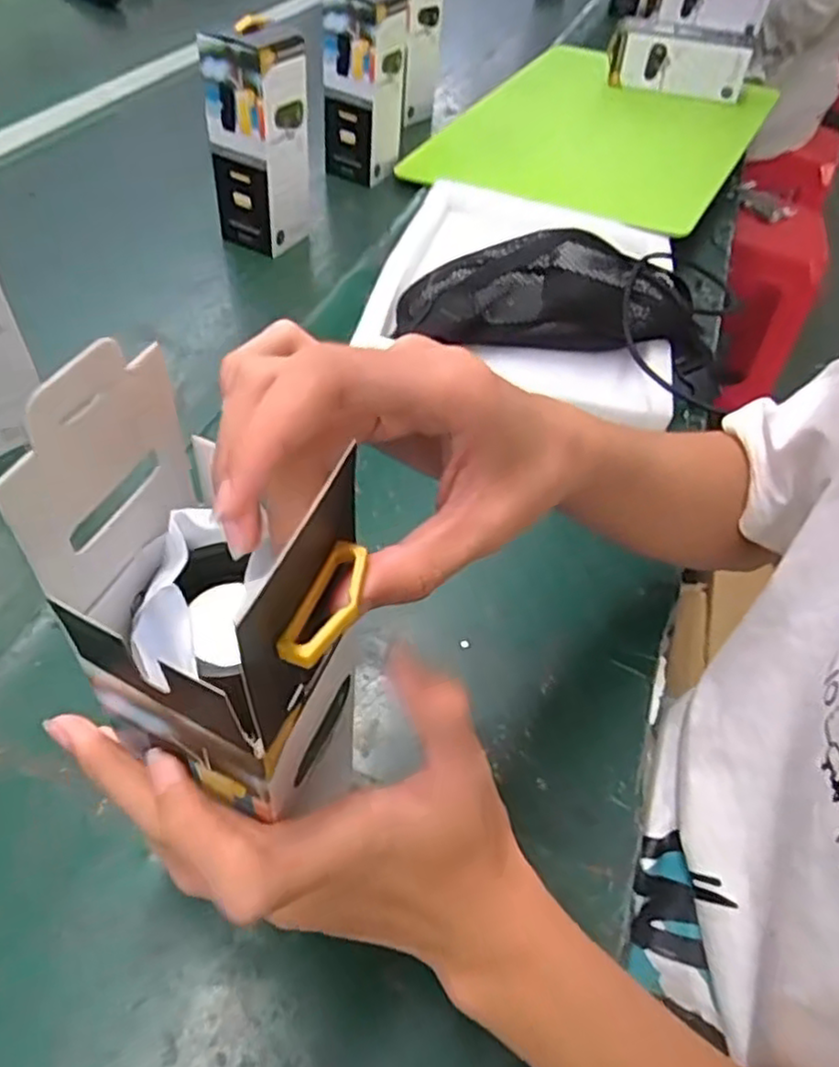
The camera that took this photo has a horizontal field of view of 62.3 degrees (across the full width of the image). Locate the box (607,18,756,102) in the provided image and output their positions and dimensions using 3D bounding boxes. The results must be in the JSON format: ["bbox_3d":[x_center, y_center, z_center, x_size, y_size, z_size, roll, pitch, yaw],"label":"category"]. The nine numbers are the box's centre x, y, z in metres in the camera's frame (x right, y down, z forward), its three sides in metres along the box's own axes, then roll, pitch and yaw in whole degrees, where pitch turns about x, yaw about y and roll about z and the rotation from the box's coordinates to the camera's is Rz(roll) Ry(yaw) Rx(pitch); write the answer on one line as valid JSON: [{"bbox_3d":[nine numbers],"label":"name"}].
[{"bbox_3d":[0.411,-0.758,1.111,0.215,0.089,0.042,20,49,9],"label":"box"}]

